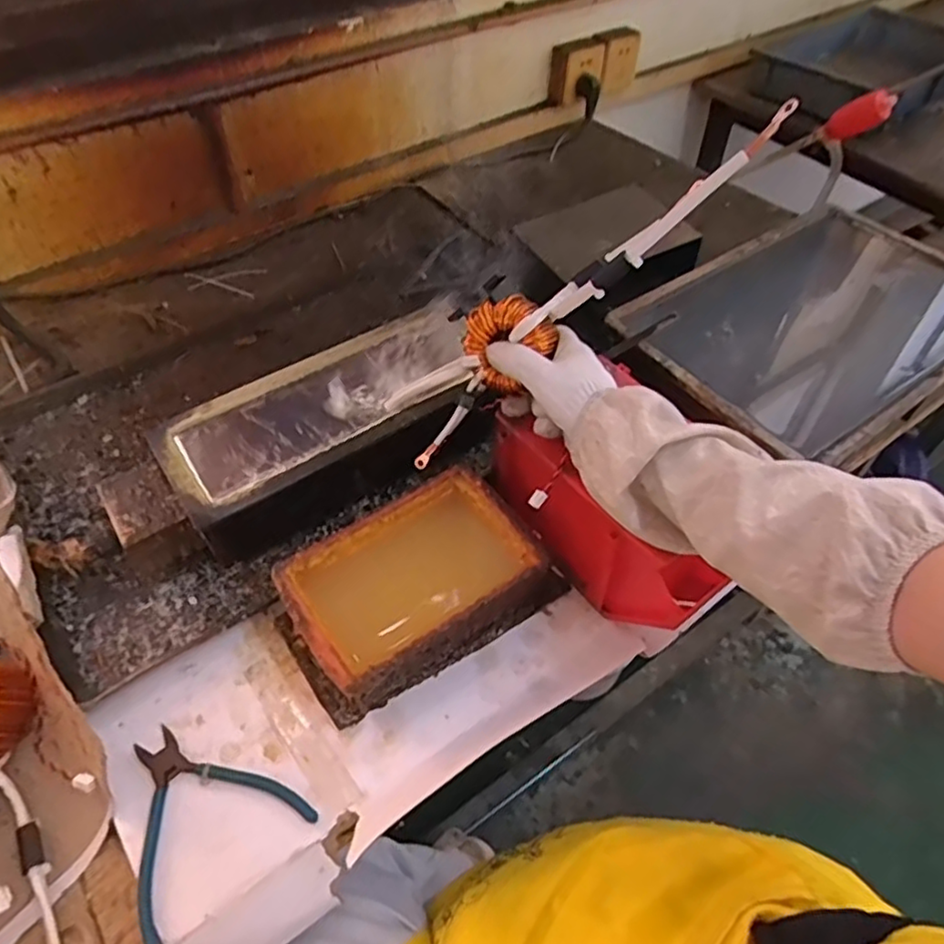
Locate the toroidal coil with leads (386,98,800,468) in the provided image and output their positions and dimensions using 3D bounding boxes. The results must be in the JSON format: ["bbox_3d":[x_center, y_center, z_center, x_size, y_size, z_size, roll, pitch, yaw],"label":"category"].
[{"bbox_3d":[0.064,-0.134,0.537,0.056,0.375,0.064,31,42,-31],"label":"toroidal coil with leads"}]

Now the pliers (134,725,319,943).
[{"bbox_3d":[-0.204,0.245,0.490,0.125,0.006,0.133,-32,57,-24],"label":"pliers"}]

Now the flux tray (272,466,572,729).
[{"bbox_3d":[-0.047,0.096,0.570,0.228,0.065,0.136,-28,56,-21],"label":"flux tray"}]

